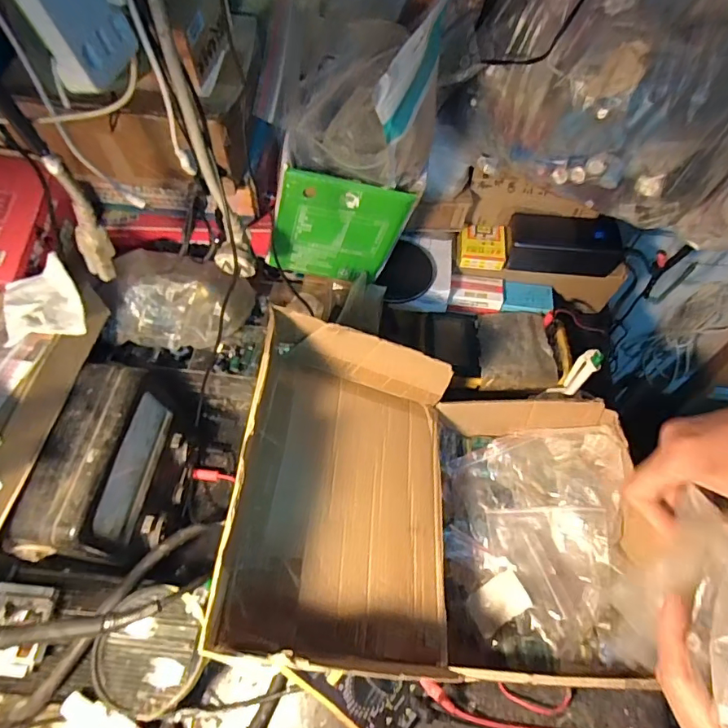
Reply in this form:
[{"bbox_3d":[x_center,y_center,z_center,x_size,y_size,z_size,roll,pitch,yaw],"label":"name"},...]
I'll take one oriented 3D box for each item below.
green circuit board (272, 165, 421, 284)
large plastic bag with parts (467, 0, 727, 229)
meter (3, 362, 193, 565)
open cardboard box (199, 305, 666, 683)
[{"bbox_3d":[-0.029,-0.131,0.487,0.118,0.134,0.006,7,62,-14],"label":"green circuit board"},{"bbox_3d":[0.212,-0.277,0.359,0.232,0.273,0.158,14,61,9],"label":"large plastic bag with parts"},{"bbox_3d":[-0.224,0.099,0.453,0.071,0.139,0.174,9,60,5],"label":"meter"},{"bbox_3d":[0.084,0.124,0.429,0.354,0.191,0.245,3,60,2],"label":"open cardboard box"}]

